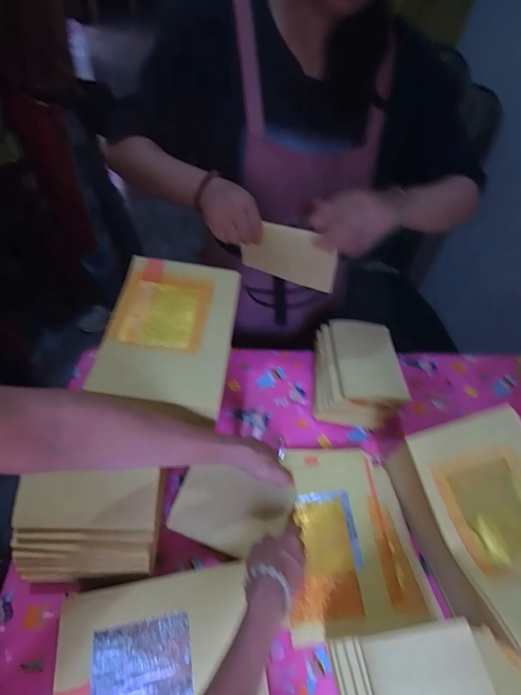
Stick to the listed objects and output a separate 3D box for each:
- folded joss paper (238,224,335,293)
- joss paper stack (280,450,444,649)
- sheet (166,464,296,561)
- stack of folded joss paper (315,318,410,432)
[{"bbox_3d":[0.045,-0.144,0.595,0.154,0.117,0.011,17,61,11],"label":"folded joss paper"},{"bbox_3d":[0.134,0.278,0.558,0.189,0.028,0.243,-2,61,-5],"label":"joss paper stack"},{"bbox_3d":[-0.042,0.236,0.539,0.161,0.007,0.106,16,67,8],"label":"sheet"},{"bbox_3d":[0.166,0.045,0.665,0.138,0.113,0.162,6,54,-1],"label":"stack of folded joss paper"}]

